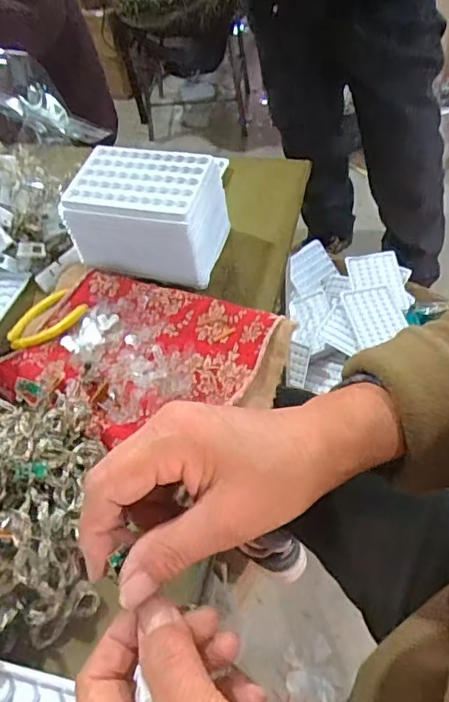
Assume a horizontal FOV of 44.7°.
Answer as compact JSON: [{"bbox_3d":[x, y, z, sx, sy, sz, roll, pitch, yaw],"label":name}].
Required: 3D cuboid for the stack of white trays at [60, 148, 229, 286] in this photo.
[{"bbox_3d":[-0.071,-0.130,0.528,0.136,0.083,0.095,9,54,12],"label":"stack of white trays"}]

